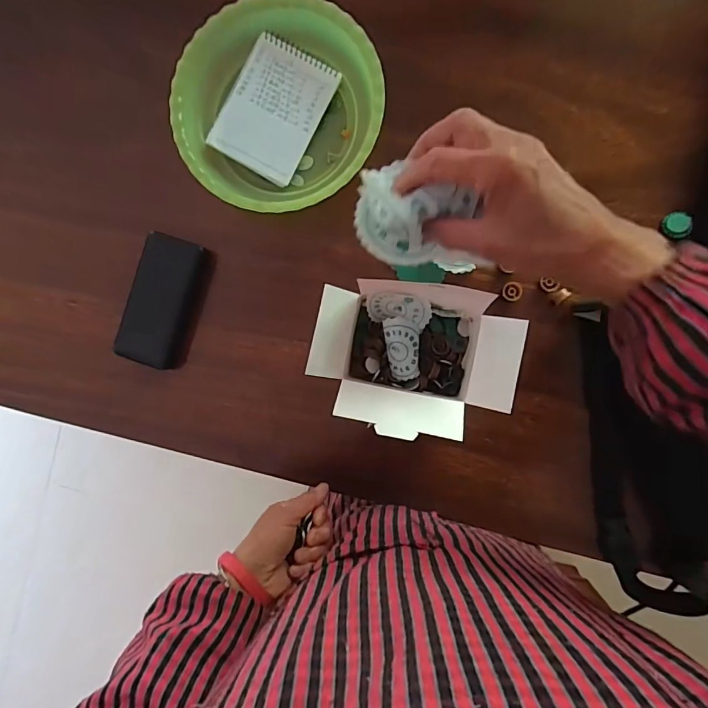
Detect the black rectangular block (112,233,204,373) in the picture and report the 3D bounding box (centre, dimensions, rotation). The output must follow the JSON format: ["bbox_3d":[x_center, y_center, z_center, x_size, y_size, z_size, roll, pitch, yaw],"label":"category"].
[{"bbox_3d":[-0.234,-0.064,0.554,0.068,0.030,0.155,19,93,5],"label":"black rectangular block"}]

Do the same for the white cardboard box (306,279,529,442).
[{"bbox_3d":[0.063,0.007,0.489,0.197,0.114,0.145,14,92,5],"label":"white cardboard box"}]

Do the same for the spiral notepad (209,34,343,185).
[{"bbox_3d":[-0.093,-0.286,0.530,0.105,0.008,0.143,27,94,-4],"label":"spiral notepad"}]

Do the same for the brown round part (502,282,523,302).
[{"bbox_3d":[0.182,-0.072,0.521,0.022,0.006,0.022,0,91,6],"label":"brown round part"}]

